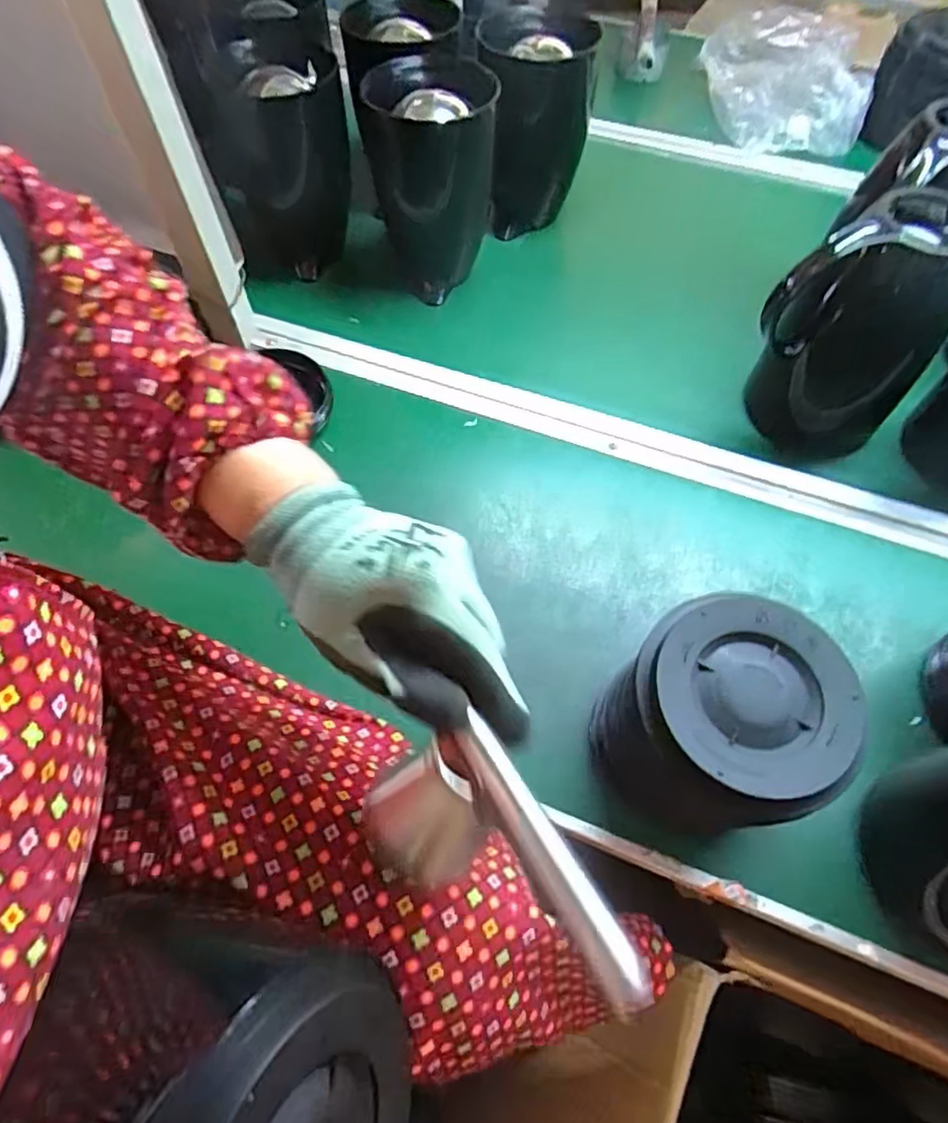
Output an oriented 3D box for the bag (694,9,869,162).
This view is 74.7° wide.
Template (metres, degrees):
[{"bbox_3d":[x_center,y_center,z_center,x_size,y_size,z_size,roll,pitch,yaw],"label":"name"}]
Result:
[{"bbox_3d":[0.433,-0.686,0.889,0.199,0.082,0.294,8,60,4],"label":"bag"}]

